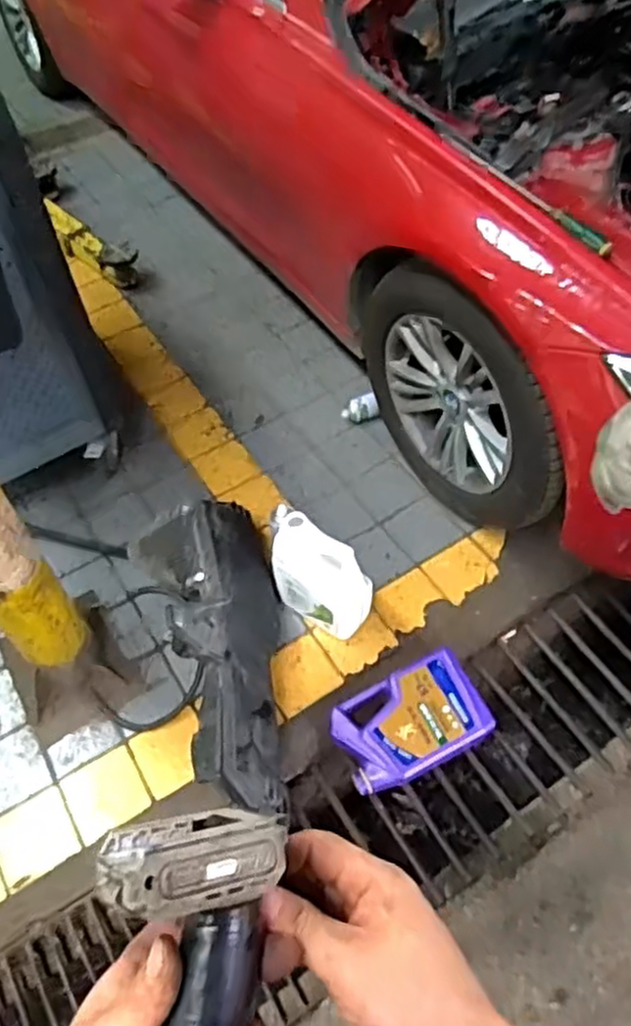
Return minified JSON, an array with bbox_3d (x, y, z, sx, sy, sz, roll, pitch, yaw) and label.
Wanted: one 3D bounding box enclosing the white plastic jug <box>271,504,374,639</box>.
[{"bbox_3d":[0.009,0.136,1.610,0.230,0.270,0.096,24,58,20],"label":"white plastic jug"}]

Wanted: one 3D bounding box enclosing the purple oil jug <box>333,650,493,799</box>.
[{"bbox_3d":[0.199,0.425,1.525,0.315,0.087,0.198,-20,54,-11],"label":"purple oil jug"}]

